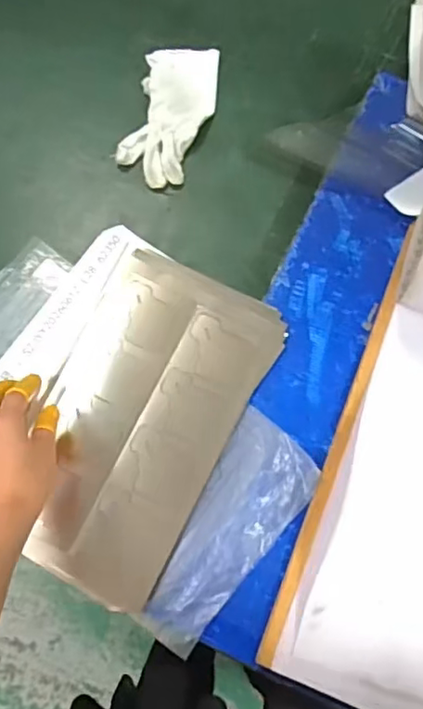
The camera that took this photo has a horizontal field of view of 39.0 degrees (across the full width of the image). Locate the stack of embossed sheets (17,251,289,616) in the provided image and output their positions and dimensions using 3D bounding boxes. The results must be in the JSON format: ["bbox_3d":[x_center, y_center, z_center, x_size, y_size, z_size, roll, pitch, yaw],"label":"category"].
[{"bbox_3d":[-0.073,0.061,0.581,0.183,0.018,0.314,28,78,6],"label":"stack of embossed sheets"}]

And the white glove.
[{"bbox_3d":[-0.045,-0.270,0.664,0.084,0.015,0.176,12,77,3],"label":"white glove"}]

